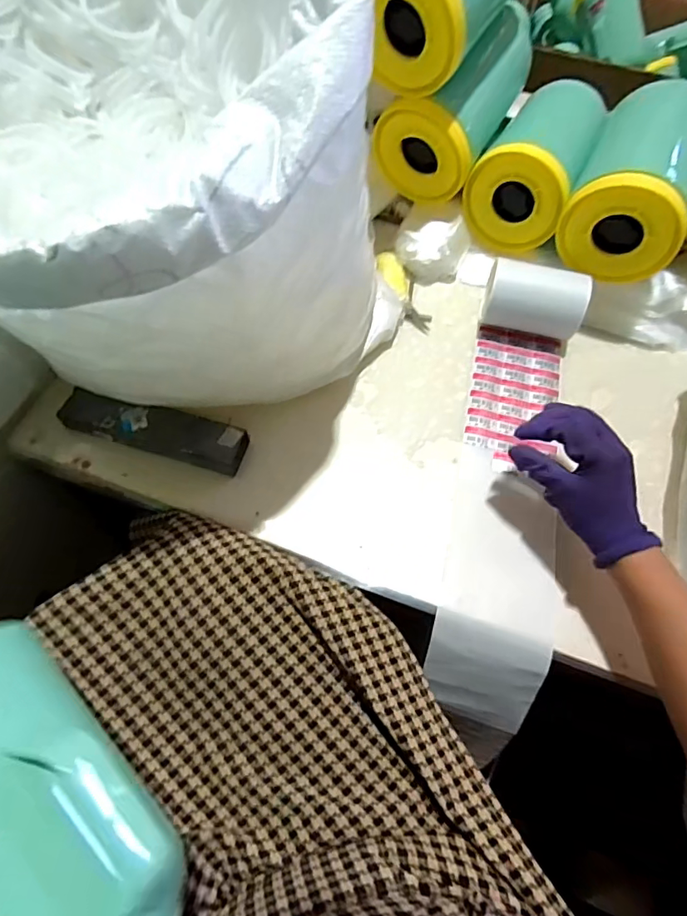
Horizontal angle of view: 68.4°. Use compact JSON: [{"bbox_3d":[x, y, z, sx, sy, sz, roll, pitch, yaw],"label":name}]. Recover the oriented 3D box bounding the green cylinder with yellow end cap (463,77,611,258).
[{"bbox_3d":[0.259,-0.397,0.691,0.124,0.126,0.189,27,63,12],"label":"green cylinder with yellow end cap"}]

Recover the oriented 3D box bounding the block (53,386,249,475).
[{"bbox_3d":[-0.207,-0.031,0.549,0.199,0.025,0.052,15,62,5],"label":"block"}]

